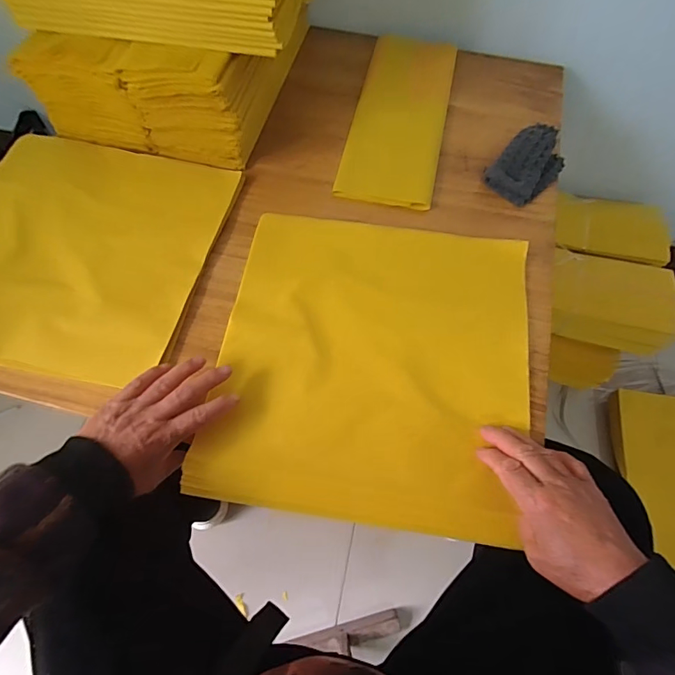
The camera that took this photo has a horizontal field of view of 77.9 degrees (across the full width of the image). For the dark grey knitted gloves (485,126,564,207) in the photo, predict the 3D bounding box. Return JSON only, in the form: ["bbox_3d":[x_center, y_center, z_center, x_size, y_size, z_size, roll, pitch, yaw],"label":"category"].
[{"bbox_3d":[0.243,-0.221,0.529,0.106,0.032,0.070,-41,73,-16],"label":"dark grey knitted gloves"}]

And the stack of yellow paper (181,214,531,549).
[{"bbox_3d":[0.037,0.020,0.434,0.309,0.020,0.315,9,69,3],"label":"stack of yellow paper"}]

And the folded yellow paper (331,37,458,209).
[{"bbox_3d":[0.087,-0.308,0.574,0.124,0.014,0.307,11,67,4],"label":"folded yellow paper"}]

